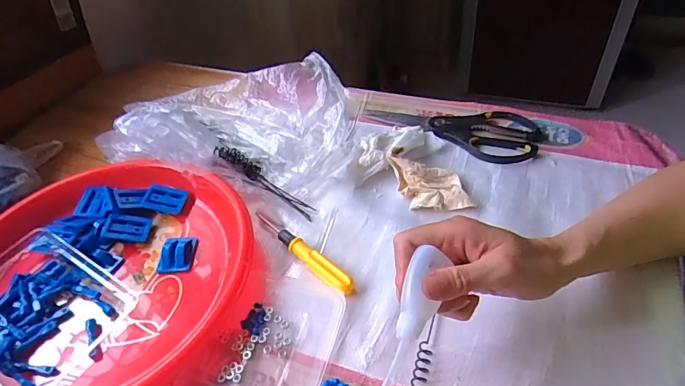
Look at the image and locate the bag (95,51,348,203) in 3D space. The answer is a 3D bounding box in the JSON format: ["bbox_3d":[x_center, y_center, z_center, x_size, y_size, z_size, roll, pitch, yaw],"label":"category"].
[{"bbox_3d":[-0.141,-0.084,0.536,0.280,0.106,0.169,1,45,9],"label":"bag"}]

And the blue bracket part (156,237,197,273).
[{"bbox_3d":[-0.170,0.061,0.456,0.033,0.014,0.043,-1,45,7],"label":"blue bracket part"}]

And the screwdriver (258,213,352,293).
[{"bbox_3d":[-0.042,0.057,0.447,0.141,0.016,0.020,31,56,33],"label":"screwdriver"}]

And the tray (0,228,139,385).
[{"bbox_3d":[-0.283,0.109,0.410,0.151,0.033,0.128,18,50,24],"label":"tray"}]

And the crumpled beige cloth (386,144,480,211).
[{"bbox_3d":[0.095,-0.016,0.490,0.066,0.029,0.090,-14,45,-7],"label":"crumpled beige cloth"}]

